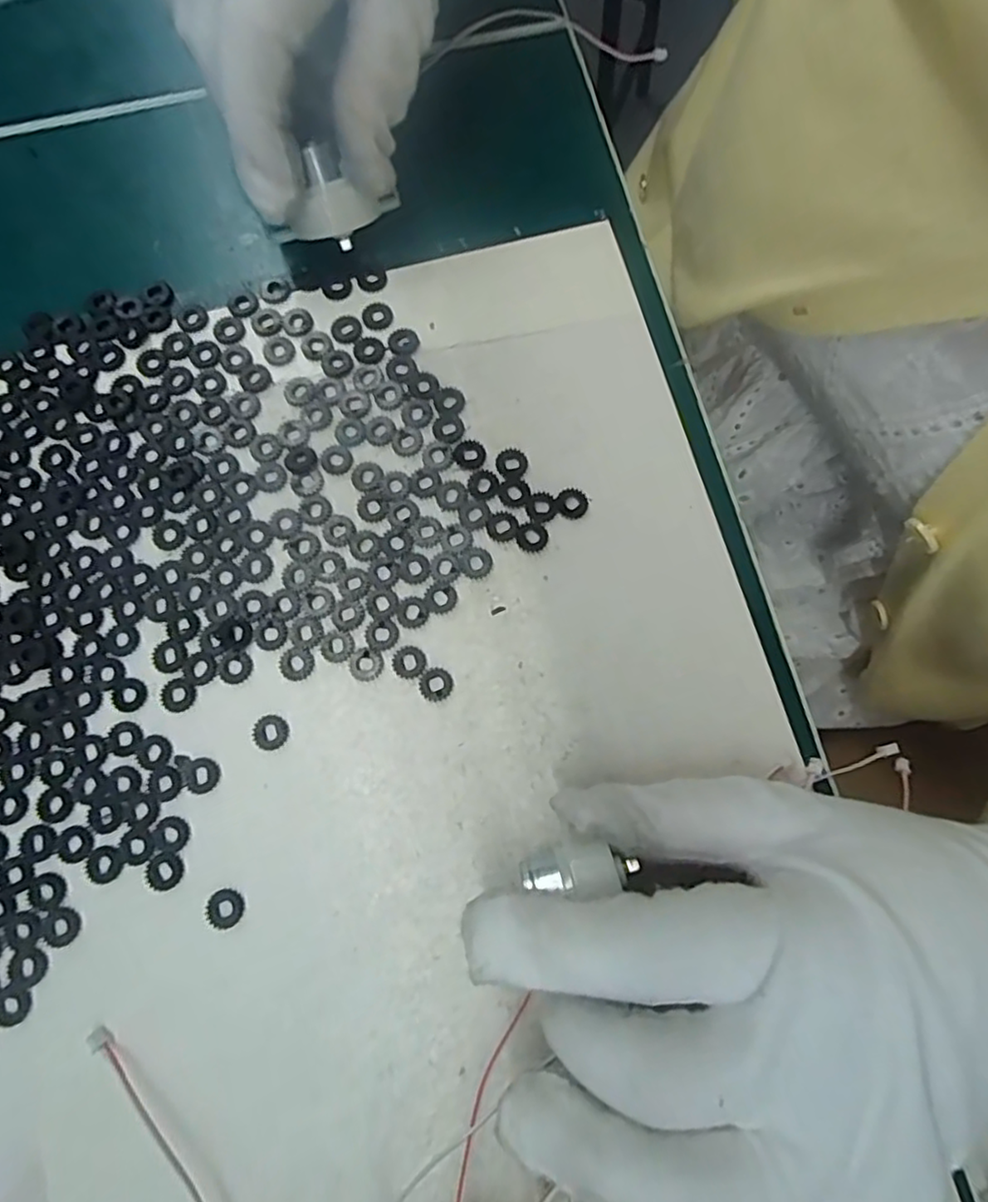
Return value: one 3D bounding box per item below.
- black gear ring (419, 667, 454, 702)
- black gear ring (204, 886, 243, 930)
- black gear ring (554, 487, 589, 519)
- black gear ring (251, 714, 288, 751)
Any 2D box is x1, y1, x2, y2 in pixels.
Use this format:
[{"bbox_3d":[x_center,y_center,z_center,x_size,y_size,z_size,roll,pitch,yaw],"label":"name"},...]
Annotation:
[{"bbox_3d":[-0.018,0.026,0.207,0.011,0.004,0.010,0,78,0],"label":"black gear ring"},{"bbox_3d":[-0.079,0.090,0.191,0.011,0.004,0.011,0,78,0],"label":"black gear ring"},{"bbox_3d":[0.026,-0.033,0.218,0.011,0.004,0.011,0,78,0],"label":"black gear ring"},{"bbox_3d":[-0.070,0.040,0.203,0.011,0.004,0.010,0,78,0],"label":"black gear ring"}]

